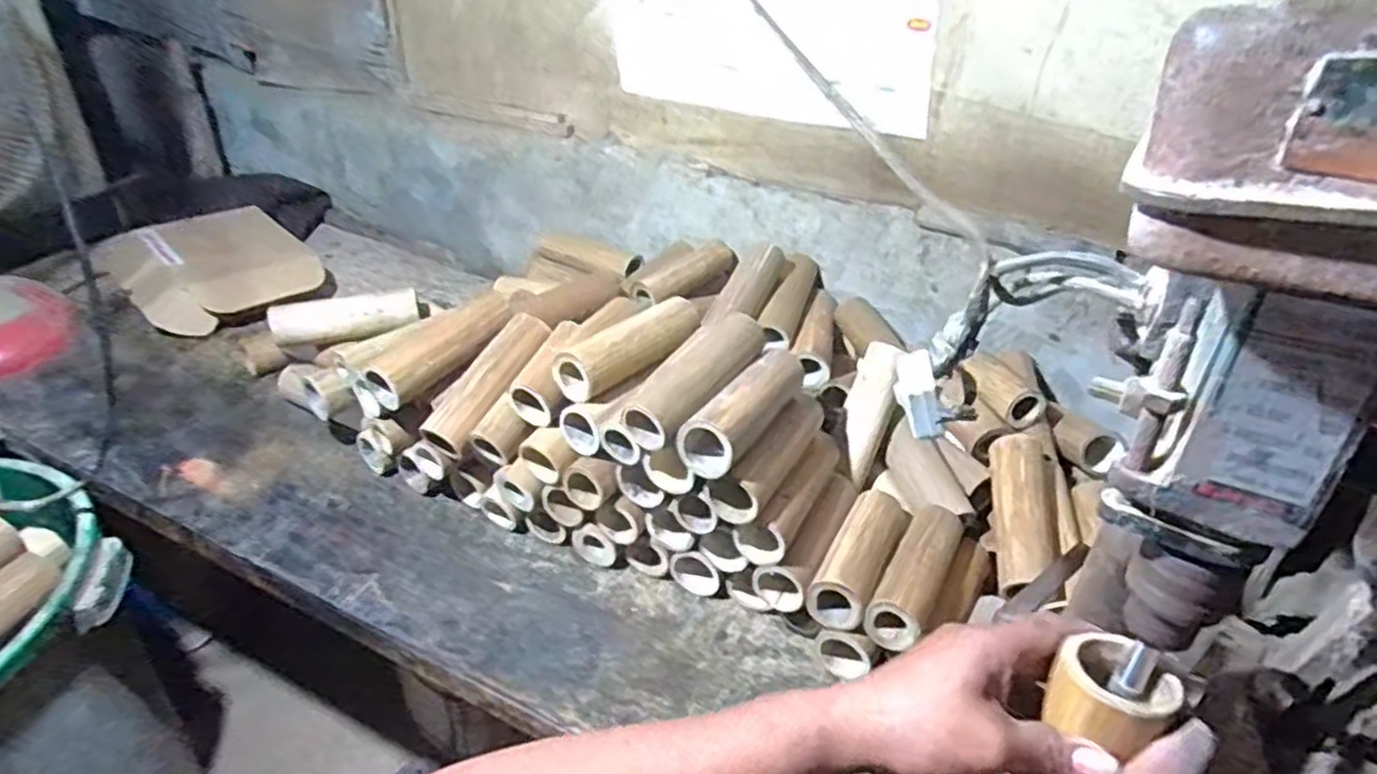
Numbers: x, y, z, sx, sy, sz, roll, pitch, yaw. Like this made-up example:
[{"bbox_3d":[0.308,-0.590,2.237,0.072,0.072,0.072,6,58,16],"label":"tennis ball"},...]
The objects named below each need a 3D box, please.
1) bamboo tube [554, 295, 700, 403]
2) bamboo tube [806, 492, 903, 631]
[{"bbox_3d":[-0.059,-0.039,0.815,0.057,0.063,0.186,27,40,31],"label":"bamboo tube"},{"bbox_3d":[0.178,0.164,0.783,0.056,0.044,0.192,18,36,21],"label":"bamboo tube"}]

